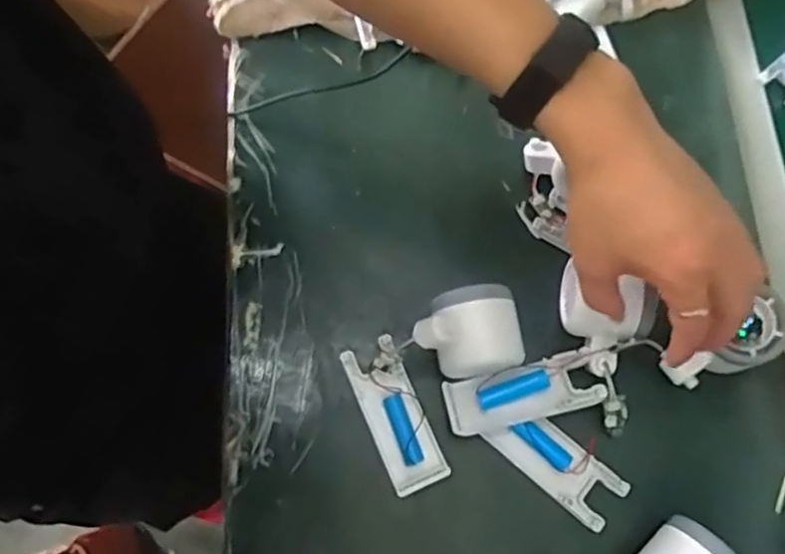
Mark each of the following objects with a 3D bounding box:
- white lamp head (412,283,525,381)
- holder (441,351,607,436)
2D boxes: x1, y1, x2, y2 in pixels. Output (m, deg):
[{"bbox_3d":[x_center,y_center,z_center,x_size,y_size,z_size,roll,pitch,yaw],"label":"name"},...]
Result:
[{"bbox_3d":[0.049,0.036,0.443,0.069,0.062,0.055,-10,73,-4],"label":"white lamp head"},{"bbox_3d":[0.087,0.078,0.448,0.100,0.016,0.039,-14,71,8],"label":"holder"}]

